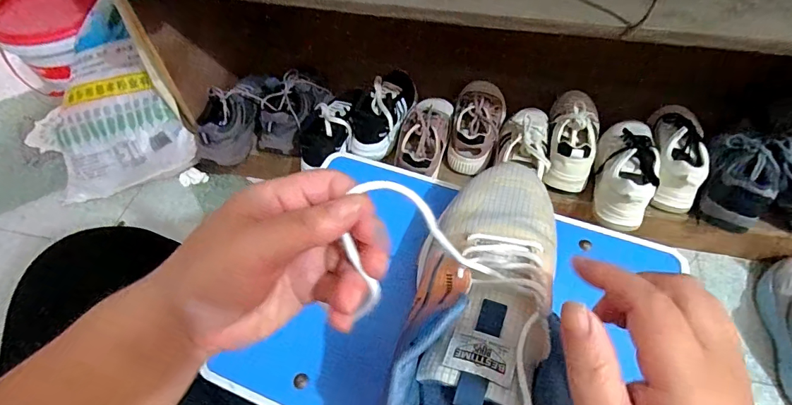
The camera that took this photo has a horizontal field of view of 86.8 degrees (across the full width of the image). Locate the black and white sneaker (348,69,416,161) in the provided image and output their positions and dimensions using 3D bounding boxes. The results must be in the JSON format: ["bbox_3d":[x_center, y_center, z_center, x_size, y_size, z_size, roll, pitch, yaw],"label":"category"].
[{"bbox_3d":[-0.026,-0.184,0.868,0.091,0.084,0.209,22,73,16],"label":"black and white sneaker"}]

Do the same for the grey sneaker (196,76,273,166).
[{"bbox_3d":[-0.334,-0.177,0.879,0.099,0.097,0.216,19,58,15],"label":"grey sneaker"}]

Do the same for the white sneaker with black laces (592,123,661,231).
[{"bbox_3d":[0.431,-0.064,0.793,0.090,0.106,0.224,13,57,11],"label":"white sneaker with black laces"}]

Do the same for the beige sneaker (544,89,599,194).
[{"bbox_3d":[0.348,-0.135,0.803,0.092,0.083,0.227,12,71,10],"label":"beige sneaker"}]

